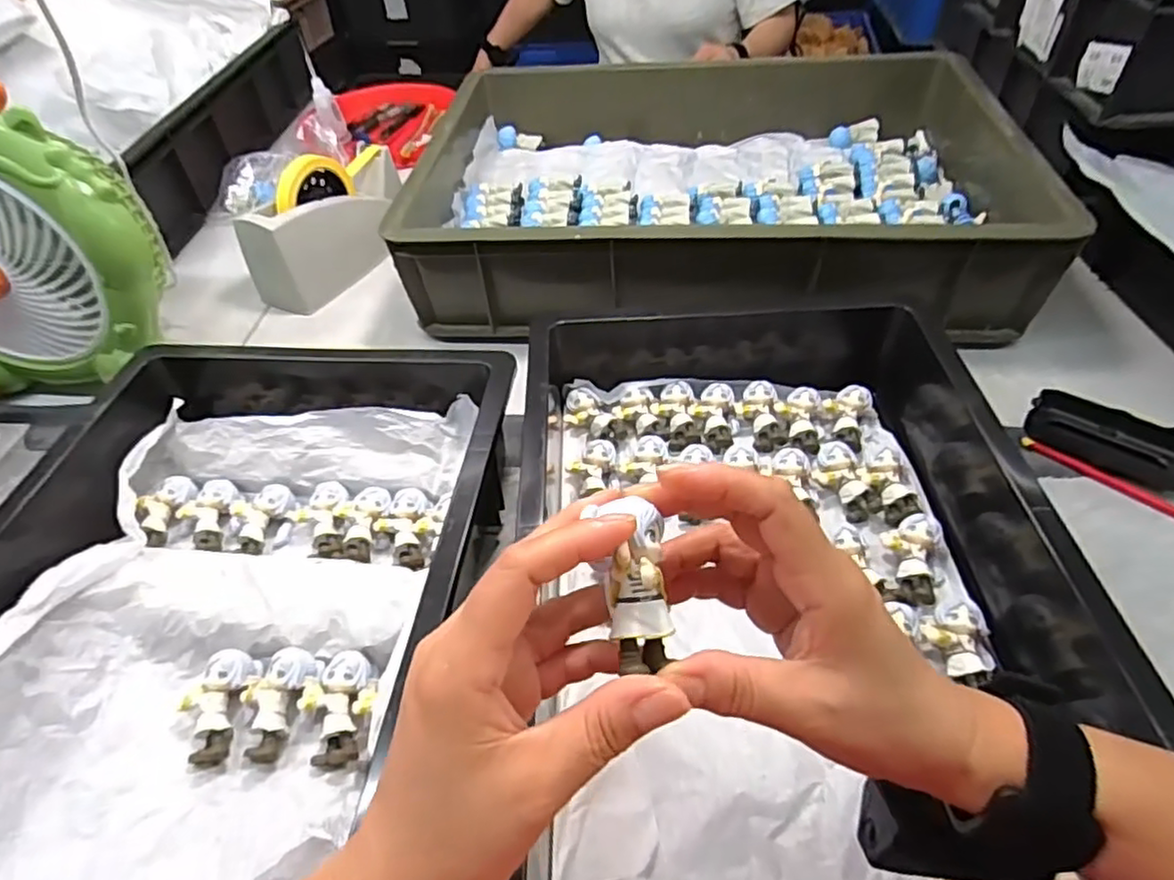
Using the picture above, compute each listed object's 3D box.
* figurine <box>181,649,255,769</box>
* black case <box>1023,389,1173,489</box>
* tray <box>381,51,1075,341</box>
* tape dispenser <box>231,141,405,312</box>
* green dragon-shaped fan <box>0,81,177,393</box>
[{"bbox_3d":[-0.219,0.156,0.387,0.035,0.020,0.062,0,70,5],"label":"figurine"},{"bbox_3d":[0.398,-0.003,0.505,0.108,0.027,0.042,30,55,28],"label":"black case"},{"bbox_3d":[0.127,-0.269,0.696,0.559,0.108,0.376,4,47,8],"label":"tray"},{"bbox_3d":[-0.265,-0.234,0.704,0.068,0.105,0.195,26,54,26],"label":"tape dispenser"},{"bbox_3d":[-0.474,-0.161,0.549,0.229,0.242,0.103,3,47,7],"label":"green dragon-shaped fan"}]

